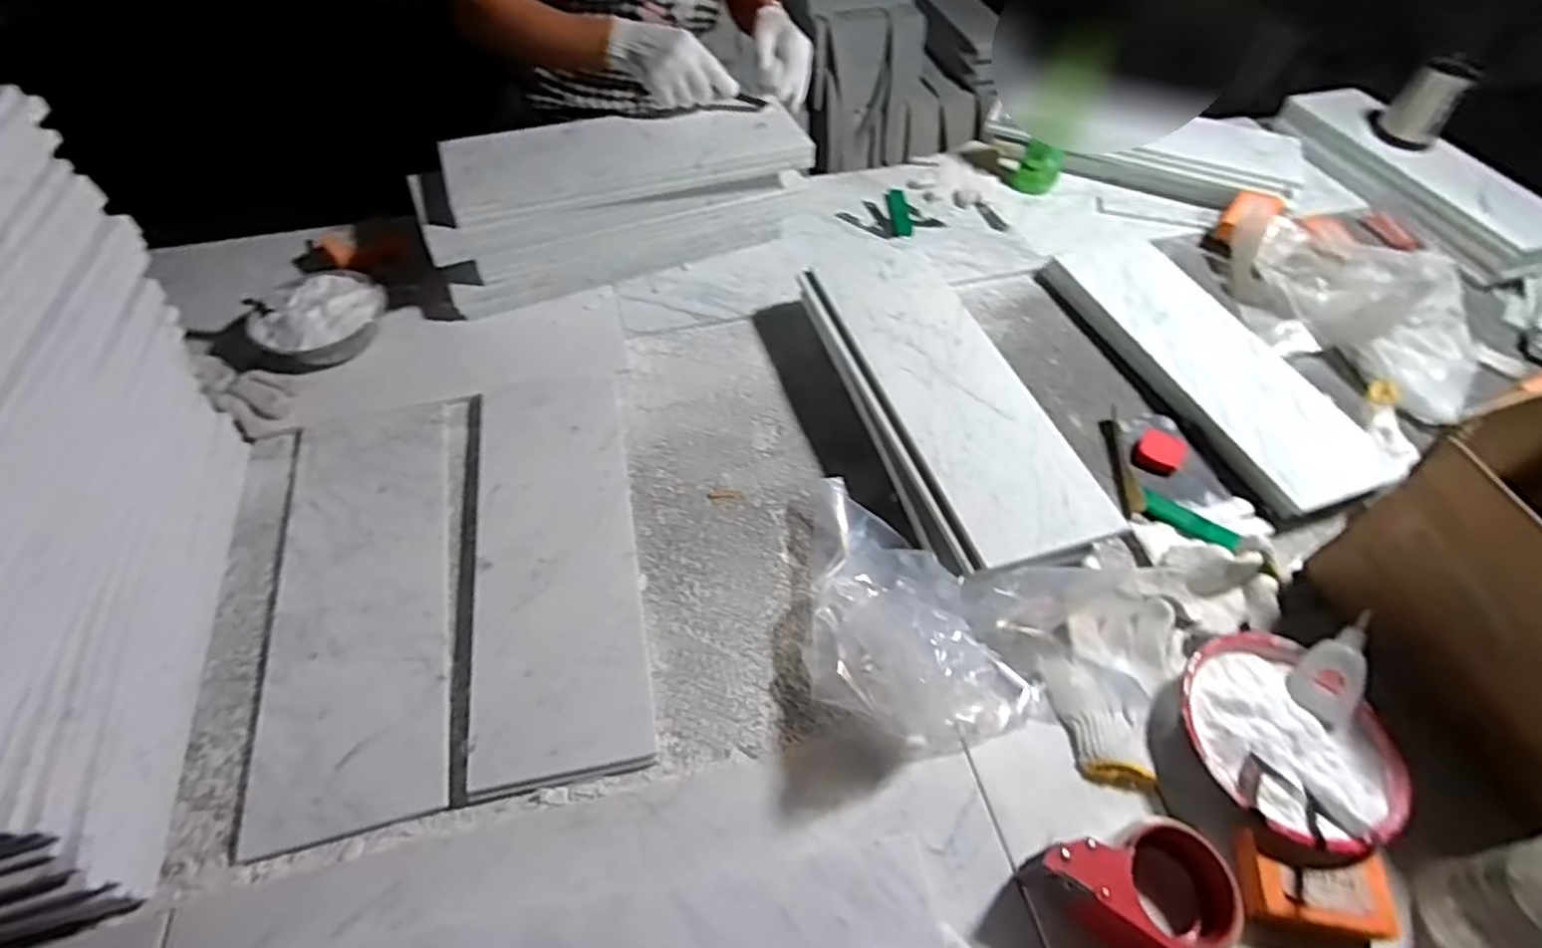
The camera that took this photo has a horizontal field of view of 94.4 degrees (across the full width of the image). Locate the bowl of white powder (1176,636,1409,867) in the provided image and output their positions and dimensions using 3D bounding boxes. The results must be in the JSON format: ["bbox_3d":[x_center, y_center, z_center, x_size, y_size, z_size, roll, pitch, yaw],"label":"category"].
[{"bbox_3d":[0.414,0.221,0.582,0.151,0.056,0.162,0,51,0],"label":"bowl of white powder"}]

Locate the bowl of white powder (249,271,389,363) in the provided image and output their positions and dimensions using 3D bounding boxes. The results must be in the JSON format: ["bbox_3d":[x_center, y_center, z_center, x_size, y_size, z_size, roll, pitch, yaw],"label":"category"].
[{"bbox_3d":[-0.554,-0.190,0.879,0.138,0.043,0.146,27,56,20],"label":"bowl of white powder"}]

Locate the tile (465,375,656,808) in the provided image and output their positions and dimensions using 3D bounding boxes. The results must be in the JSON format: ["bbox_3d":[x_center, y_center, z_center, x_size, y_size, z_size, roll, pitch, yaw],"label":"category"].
[{"bbox_3d":[-0.211,0.073,0.709,0.153,0.018,0.445,-9,52,-8],"label":"tile"}]

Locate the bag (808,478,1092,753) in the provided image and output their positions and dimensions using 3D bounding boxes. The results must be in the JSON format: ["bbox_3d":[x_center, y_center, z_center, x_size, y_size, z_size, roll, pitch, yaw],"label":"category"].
[{"bbox_3d":[0.136,0.108,0.635,0.268,0.121,0.223,19,54,15],"label":"bag"}]

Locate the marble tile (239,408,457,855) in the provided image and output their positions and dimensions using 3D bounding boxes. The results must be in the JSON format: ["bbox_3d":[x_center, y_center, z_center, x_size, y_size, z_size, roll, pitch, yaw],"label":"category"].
[{"bbox_3d":[-0.389,0.109,0.683,0.157,0.013,0.435,-13,52,-11],"label":"marble tile"}]

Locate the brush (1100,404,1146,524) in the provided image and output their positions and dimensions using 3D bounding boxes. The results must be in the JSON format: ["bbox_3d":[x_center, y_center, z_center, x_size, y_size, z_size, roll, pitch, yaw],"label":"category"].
[{"bbox_3d":[0.397,-0.015,0.807,0.021,0.014,0.148,5,51,4],"label":"brush"}]

